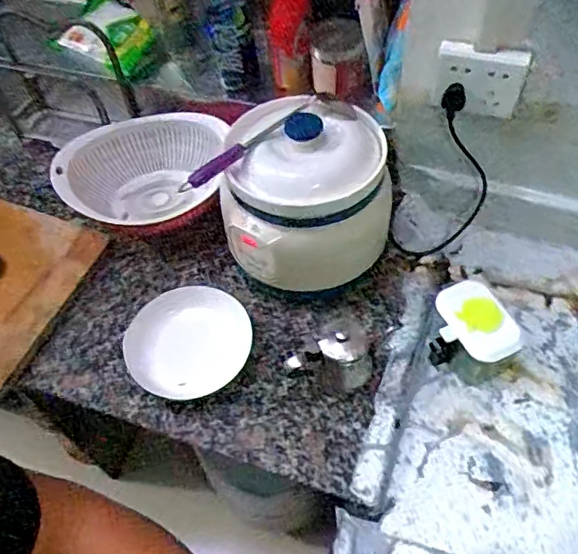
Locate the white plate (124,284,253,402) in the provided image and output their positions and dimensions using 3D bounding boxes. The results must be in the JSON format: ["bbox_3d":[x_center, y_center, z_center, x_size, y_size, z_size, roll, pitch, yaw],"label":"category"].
[{"bbox_3d":[-0.136,0.091,0.786,0.154,0.039,0.167,-2,55,3],"label":"white plate"}]

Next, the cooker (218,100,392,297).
[{"bbox_3d":[0.022,-0.106,0.783,0.213,0.209,0.192,2,56,5],"label":"cooker"}]

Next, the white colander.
[{"bbox_3d":[-0.237,-0.161,0.933,0.255,0.106,0.182,-2,55,3],"label":"white colander"}]

